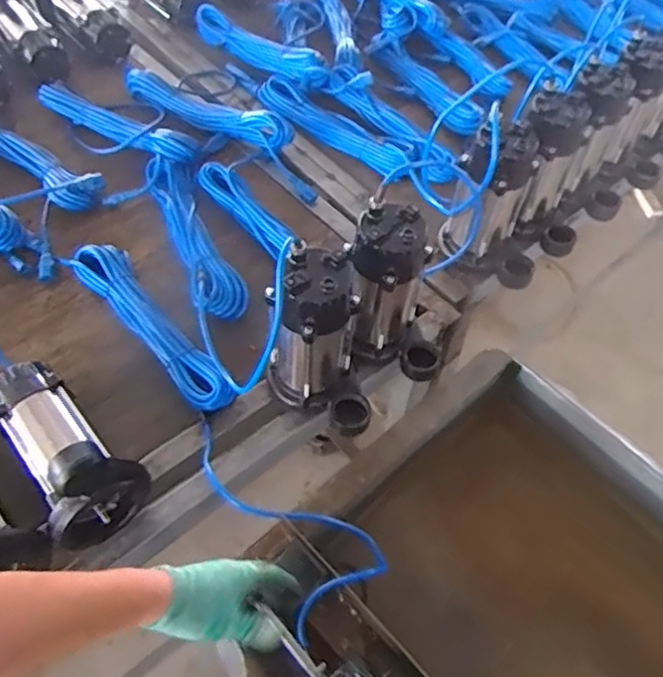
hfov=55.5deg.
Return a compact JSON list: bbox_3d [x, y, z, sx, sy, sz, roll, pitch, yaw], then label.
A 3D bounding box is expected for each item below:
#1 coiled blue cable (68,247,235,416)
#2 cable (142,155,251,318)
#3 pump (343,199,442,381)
[{"bbox_3d":[-0.267,-0.026,0.931,0.070,0.052,0.367,-35,63,-25],"label":"coiled blue cable"},{"bbox_3d":[-0.228,-0.168,1.035,0.082,0.049,0.354,-18,57,-16],"label":"cable"},{"bbox_3d":[0.088,-0.056,0.858,0.136,0.230,0.114,3,54,-1],"label":"pump"}]

